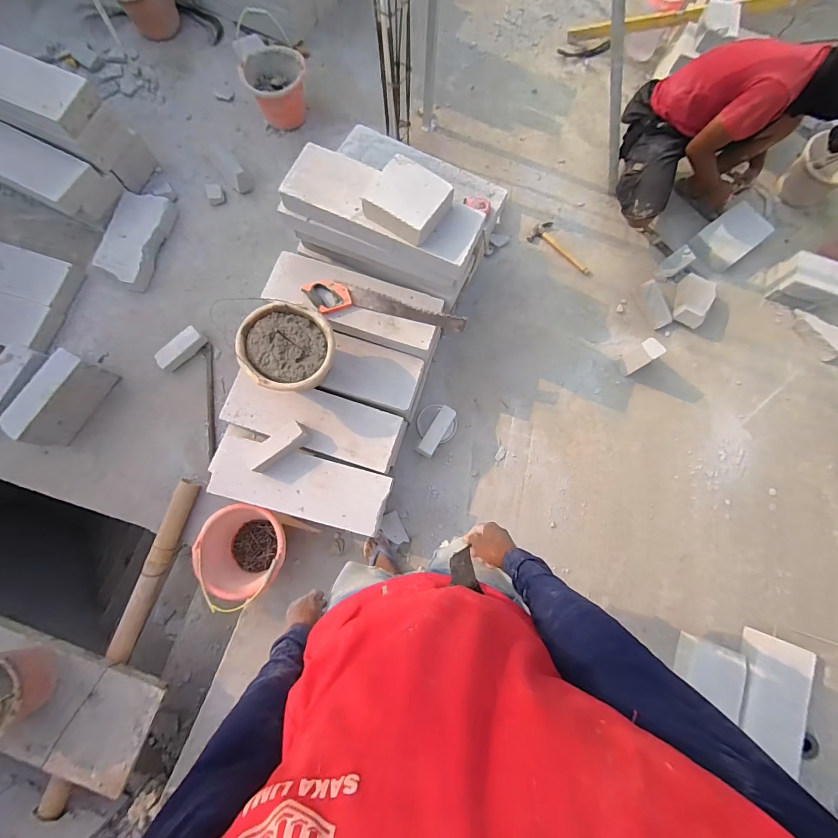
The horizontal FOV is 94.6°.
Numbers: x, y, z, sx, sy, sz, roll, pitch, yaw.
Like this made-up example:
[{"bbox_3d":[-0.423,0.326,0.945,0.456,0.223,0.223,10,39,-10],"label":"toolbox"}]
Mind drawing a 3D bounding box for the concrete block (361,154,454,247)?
[{"bbox_3d":[-0.034,-0.622,1.091,0.207,0.085,0.187,34,79,5],"label":"concrete block"}]

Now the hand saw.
[{"bbox_3d":[-0.114,-0.372,1.298,0.545,0.023,0.115,13,78,1],"label":"hand saw"}]

